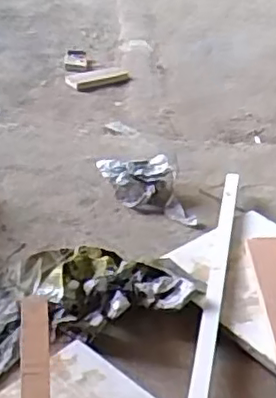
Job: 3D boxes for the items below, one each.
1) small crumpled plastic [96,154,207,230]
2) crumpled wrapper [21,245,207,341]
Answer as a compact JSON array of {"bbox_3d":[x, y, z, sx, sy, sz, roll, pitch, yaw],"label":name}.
[{"bbox_3d":[0.017,-0.011,1.037,0.128,0.056,0.157,-7,37,-18],"label":"small crumpled plastic"},{"bbox_3d":[-0.033,0.114,0.831,0.236,0.056,0.143,-3,36,-13],"label":"crumpled wrapper"}]

